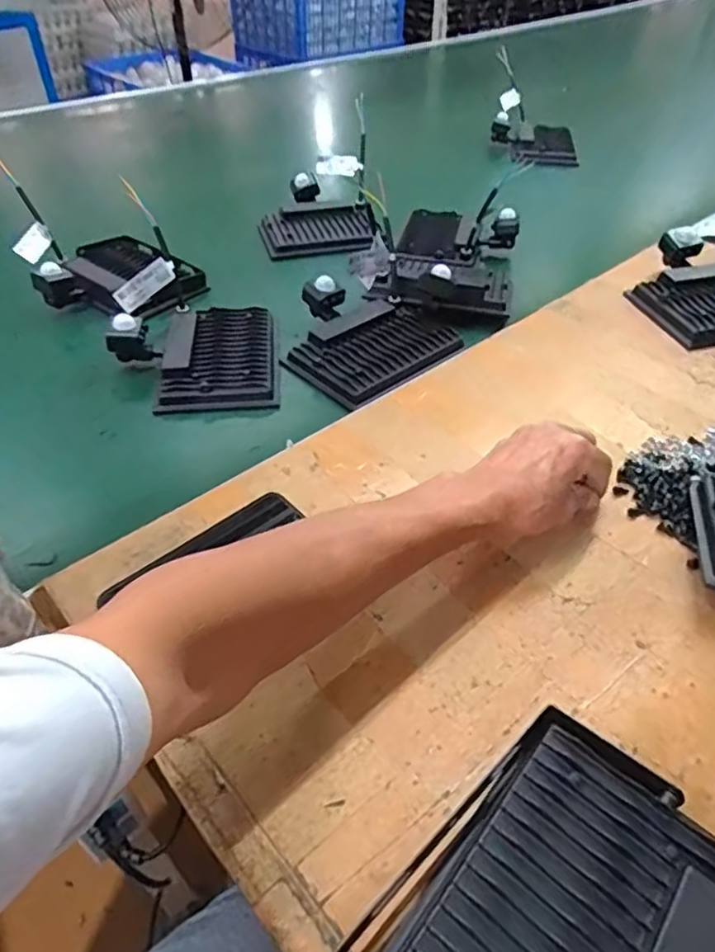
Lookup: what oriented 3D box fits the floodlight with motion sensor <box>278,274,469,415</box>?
[{"bbox_3d":[0.005,-0.162,0.711,0.178,0.046,0.188,-32,53,-28],"label":"floodlight with motion sensor"}]

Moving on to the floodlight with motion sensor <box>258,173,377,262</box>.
[{"bbox_3d":[-0.062,-0.390,0.939,0.170,0.063,0.160,-5,44,-7],"label":"floodlight with motion sensor"}]

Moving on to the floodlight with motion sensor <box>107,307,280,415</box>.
[{"bbox_3d":[-0.178,-0.141,0.685,0.176,0.048,0.177,-4,44,-4],"label":"floodlight with motion sensor"}]

